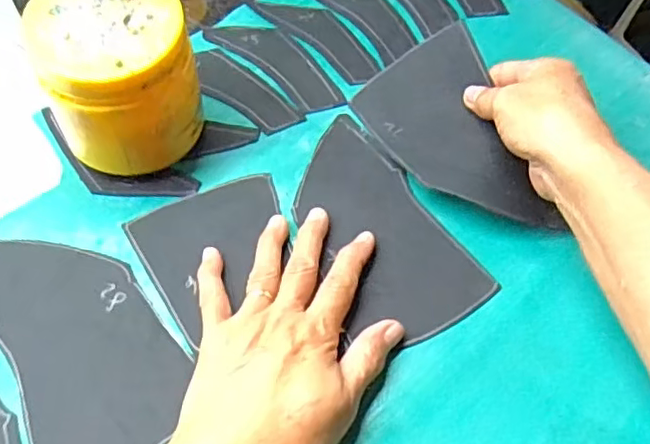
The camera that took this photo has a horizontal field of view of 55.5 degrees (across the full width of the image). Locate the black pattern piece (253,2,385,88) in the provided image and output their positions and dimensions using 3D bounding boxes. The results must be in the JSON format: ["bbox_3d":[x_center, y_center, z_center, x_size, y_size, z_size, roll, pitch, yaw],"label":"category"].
[{"bbox_3d":[-0.001,-0.151,0.497,0.043,0.004,0.119,-34,62,-21],"label":"black pattern piece"}]

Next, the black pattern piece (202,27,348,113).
[{"bbox_3d":[-0.036,-0.127,0.485,0.128,0.005,0.046,38,63,22],"label":"black pattern piece"}]

